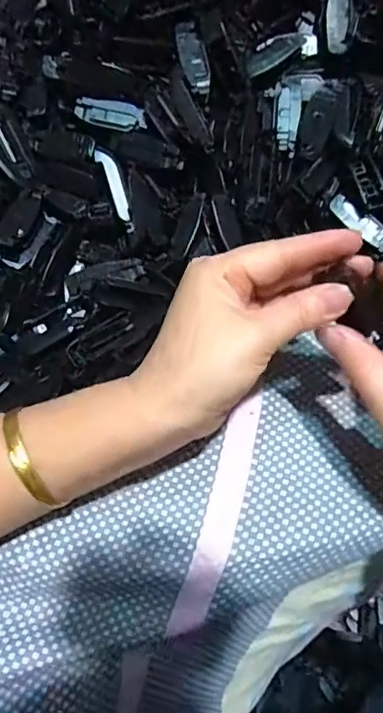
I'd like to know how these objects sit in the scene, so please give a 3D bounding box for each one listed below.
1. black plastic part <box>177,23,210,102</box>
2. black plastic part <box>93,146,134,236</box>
[{"bbox_3d":[0.002,-0.185,0.329,0.017,0.004,0.048,-14,89,-6],"label":"black plastic part"},{"bbox_3d":[-0.047,-0.106,0.331,0.012,0.008,0.058,-19,89,-9],"label":"black plastic part"}]

